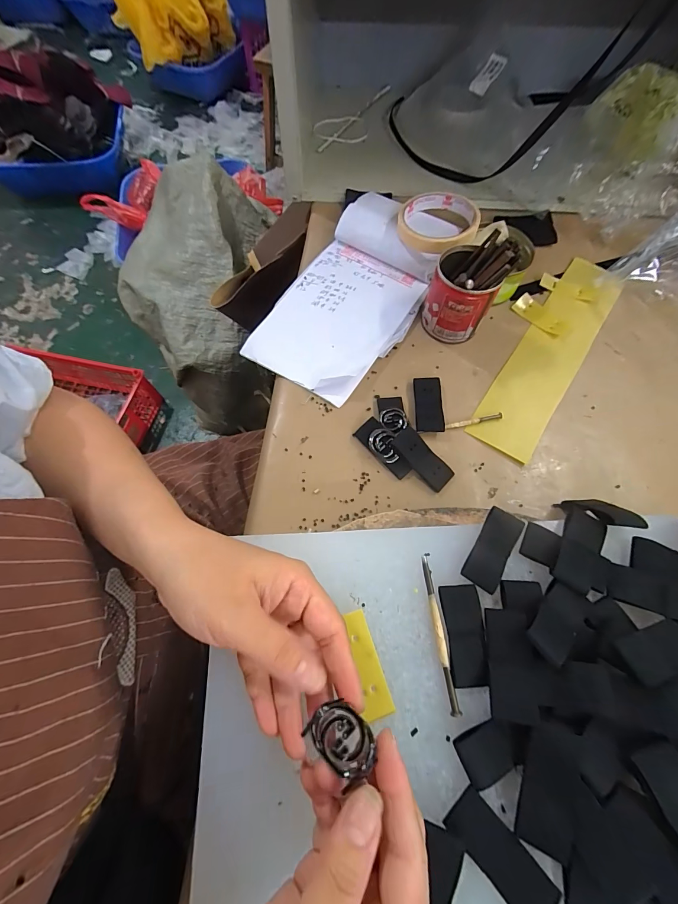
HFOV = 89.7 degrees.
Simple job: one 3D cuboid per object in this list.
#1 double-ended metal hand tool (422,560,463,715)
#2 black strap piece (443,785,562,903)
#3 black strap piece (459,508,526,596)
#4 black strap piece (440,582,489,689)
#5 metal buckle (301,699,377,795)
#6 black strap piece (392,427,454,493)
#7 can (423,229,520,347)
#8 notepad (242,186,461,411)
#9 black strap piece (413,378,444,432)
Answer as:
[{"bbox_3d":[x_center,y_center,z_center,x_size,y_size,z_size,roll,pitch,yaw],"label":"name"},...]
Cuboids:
[{"bbox_3d":[0.067,0.120,0.229,0.006,0.006,0.094,-6,68,-4],"label":"double-ended metal hand tool"},{"bbox_3d":[0.088,0.222,0.186,0.025,0.005,0.062,-41,74,-16],"label":"black strap piece"},{"bbox_3d":[0.114,0.071,0.251,0.025,0.004,0.059,32,70,11],"label":"black strap piece"},{"bbox_3d":[0.085,0.122,0.229,0.026,0.004,0.060,-2,68,-3],"label":"black strap piece"},{"bbox_3d":[0.002,0.144,0.171,0.025,0.008,0.034,-41,74,-16],"label":"metal buckle"},{"bbox_3d":[0.076,0.007,0.309,0.025,0.005,0.061,-44,92,-2],"label":"black strap piece"},{"bbox_3d":[0.126,-0.163,0.343,0.062,0.081,0.065,1,68,-1],"label":"can"},{"bbox_3d":[0.019,-0.183,0.375,0.133,0.027,0.261,28,70,10],"label":"notepad"},{"bbox_3d":[0.089,-0.047,0.339,0.028,0.009,0.062,2,68,-1],"label":"black strap piece"}]

